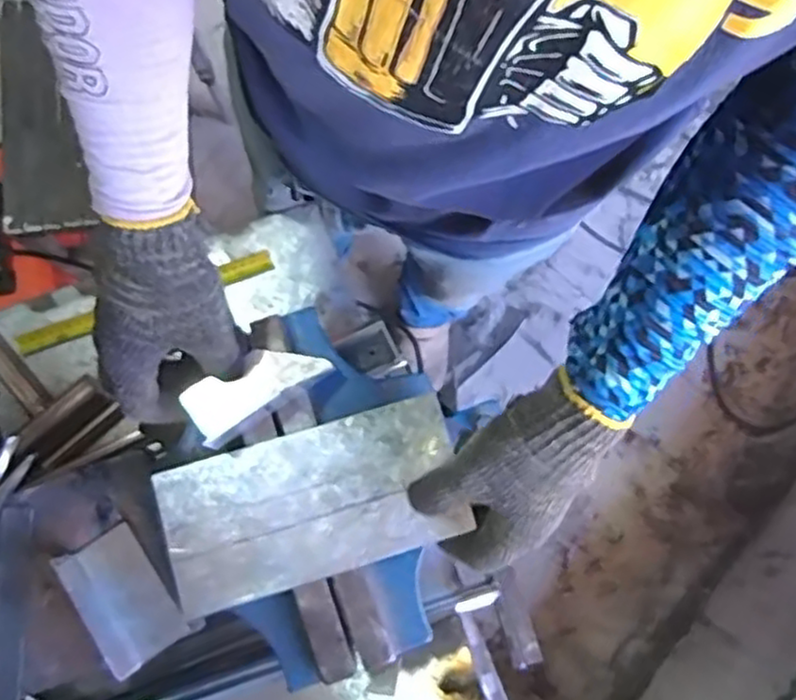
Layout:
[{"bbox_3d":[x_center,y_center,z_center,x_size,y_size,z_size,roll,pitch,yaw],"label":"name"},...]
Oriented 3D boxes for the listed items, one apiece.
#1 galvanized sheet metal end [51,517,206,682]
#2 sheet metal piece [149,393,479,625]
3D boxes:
[{"bbox_3d":[-0.209,0.189,0.560,0.066,0.015,0.102,-31,82,-20],"label":"galvanized sheet metal end"},{"bbox_3d":[-0.059,0.106,0.507,0.201,0.005,0.099,-17,81,-5],"label":"sheet metal piece"}]

